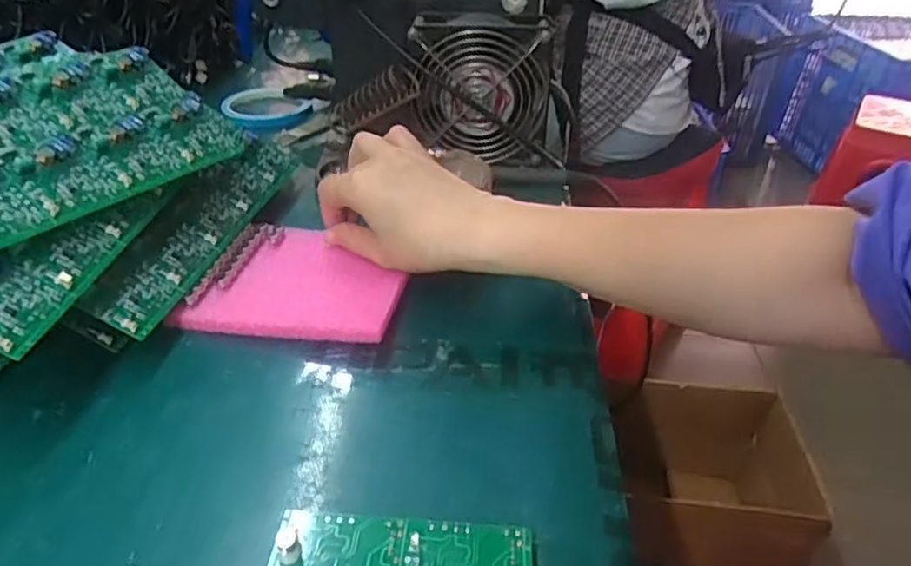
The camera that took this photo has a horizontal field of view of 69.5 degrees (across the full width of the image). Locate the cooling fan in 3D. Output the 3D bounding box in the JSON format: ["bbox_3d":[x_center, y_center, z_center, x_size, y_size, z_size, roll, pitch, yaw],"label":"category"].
[{"bbox_3d":[0.024,-0.169,0.575,0.112,0.112,0.055,4,36,4],"label":"cooling fan"}]

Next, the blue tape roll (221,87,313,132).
[{"bbox_3d":[-0.193,-0.182,0.679,0.084,0.026,0.070,-22,42,-28],"label":"blue tape roll"}]

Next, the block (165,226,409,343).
[{"bbox_3d":[-0.099,-0.002,0.432,0.130,0.012,0.103,6,36,7],"label":"block"}]

